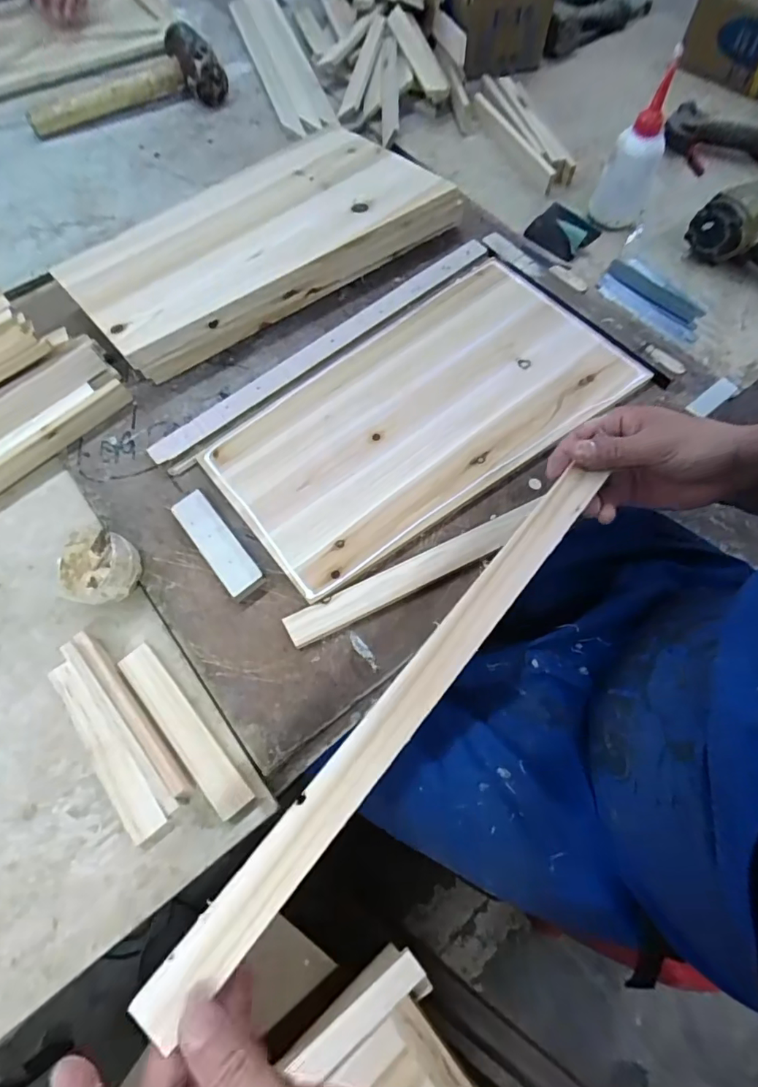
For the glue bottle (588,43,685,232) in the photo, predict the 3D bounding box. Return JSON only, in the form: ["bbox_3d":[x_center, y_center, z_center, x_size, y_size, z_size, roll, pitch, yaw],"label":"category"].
[{"bbox_3d":[0.299,-0.448,0.579,0.063,0.154,0.055,26,69,10],"label":"glue bottle"}]

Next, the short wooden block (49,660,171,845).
[{"bbox_3d":[-0.214,0.158,0.395,0.028,0.018,0.155,-36,72,-14],"label":"short wooden block"}]

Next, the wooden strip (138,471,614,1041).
[{"bbox_3d":[0.024,0.086,0.311,0.028,0.009,0.402,38,68,15],"label":"wooden strip"}]

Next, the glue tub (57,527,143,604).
[{"bbox_3d":[-0.248,0.023,0.451,0.071,0.030,0.066,0,67,0],"label":"glue tub"}]

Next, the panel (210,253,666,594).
[{"bbox_3d":[0.045,-0.138,0.524,0.418,0.013,0.225,-36,72,-14],"label":"panel"}]

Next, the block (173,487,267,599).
[{"bbox_3d":[-0.147,0.000,0.460,0.033,0.017,0.112,-36,72,-14],"label":"block"}]

